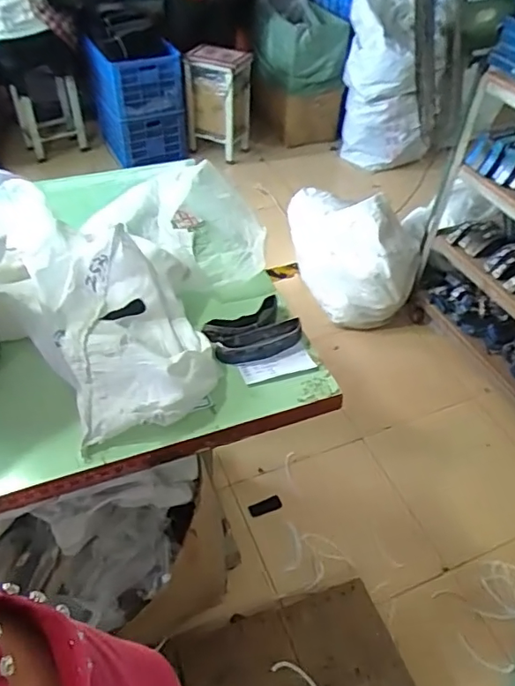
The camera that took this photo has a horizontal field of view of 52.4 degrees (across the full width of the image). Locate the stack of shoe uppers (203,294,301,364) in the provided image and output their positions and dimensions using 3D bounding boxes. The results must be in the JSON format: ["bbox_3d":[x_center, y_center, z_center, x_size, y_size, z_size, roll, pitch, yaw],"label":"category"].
[{"bbox_3d":[0.010,-0.001,1.119,0.200,0.031,0.062,-23,52,-18],"label":"stack of shoe uppers"}]

